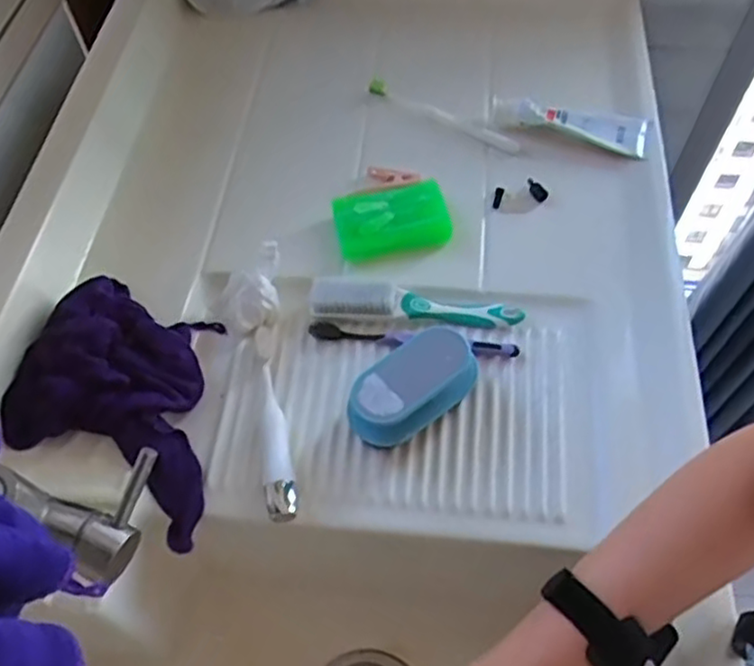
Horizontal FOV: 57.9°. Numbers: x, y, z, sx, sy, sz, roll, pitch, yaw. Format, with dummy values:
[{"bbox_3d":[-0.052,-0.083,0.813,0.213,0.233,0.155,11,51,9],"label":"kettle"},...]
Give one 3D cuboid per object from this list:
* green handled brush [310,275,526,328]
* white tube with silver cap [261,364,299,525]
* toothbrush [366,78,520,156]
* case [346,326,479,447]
[{"bbox_3d":[0.034,-0.028,0.607,0.183,0.026,0.035,6,58,6],"label":"green handled brush"},{"bbox_3d":[-0.084,0.084,0.553,0.023,0.018,0.136,-11,58,-5],"label":"white tube with silver cap"},{"bbox_3d":[0.071,-0.233,0.725,0.177,0.018,0.014,27,63,18],"label":"toothbrush"},{"bbox_3d":[0.028,0.047,0.545,0.108,0.054,0.056,-33,63,-17],"label":"case"}]

